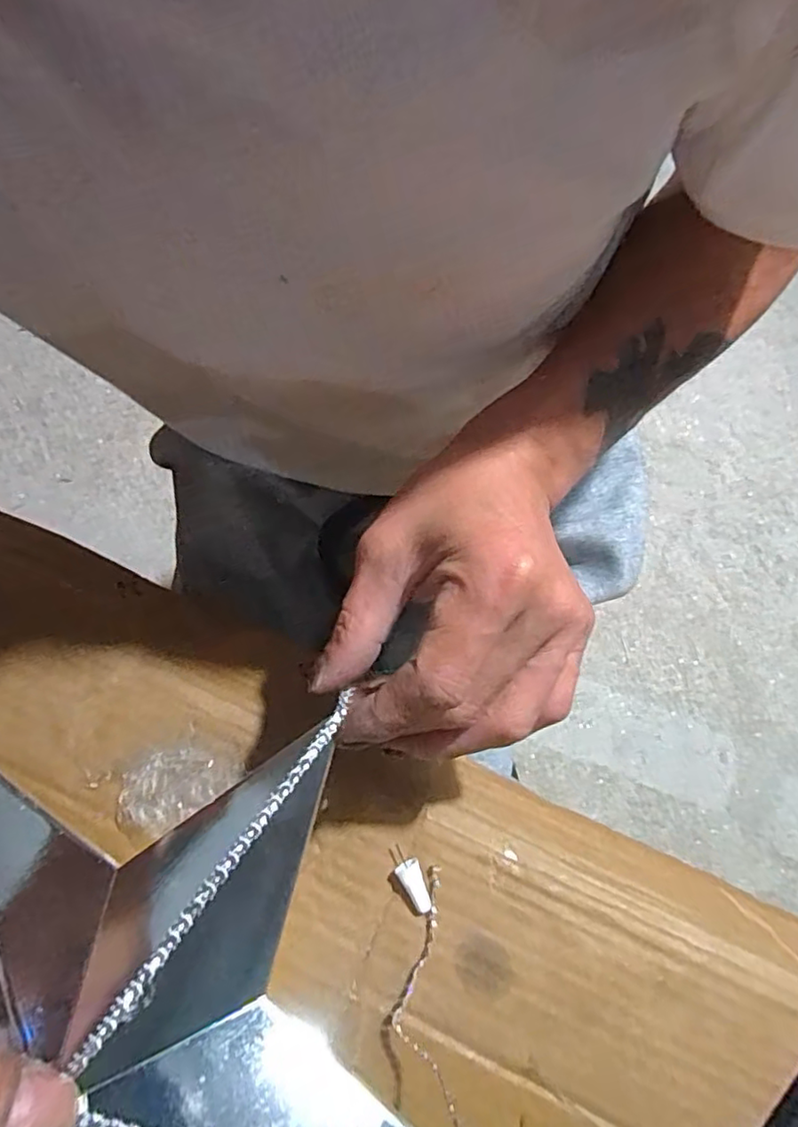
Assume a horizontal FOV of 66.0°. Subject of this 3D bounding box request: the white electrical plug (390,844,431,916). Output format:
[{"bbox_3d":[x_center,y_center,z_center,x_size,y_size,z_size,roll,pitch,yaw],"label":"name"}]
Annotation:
[{"bbox_3d":[0.006,0.150,0.291,0.012,0.008,0.031,-19,76,-5],"label":"white electrical plug"}]

